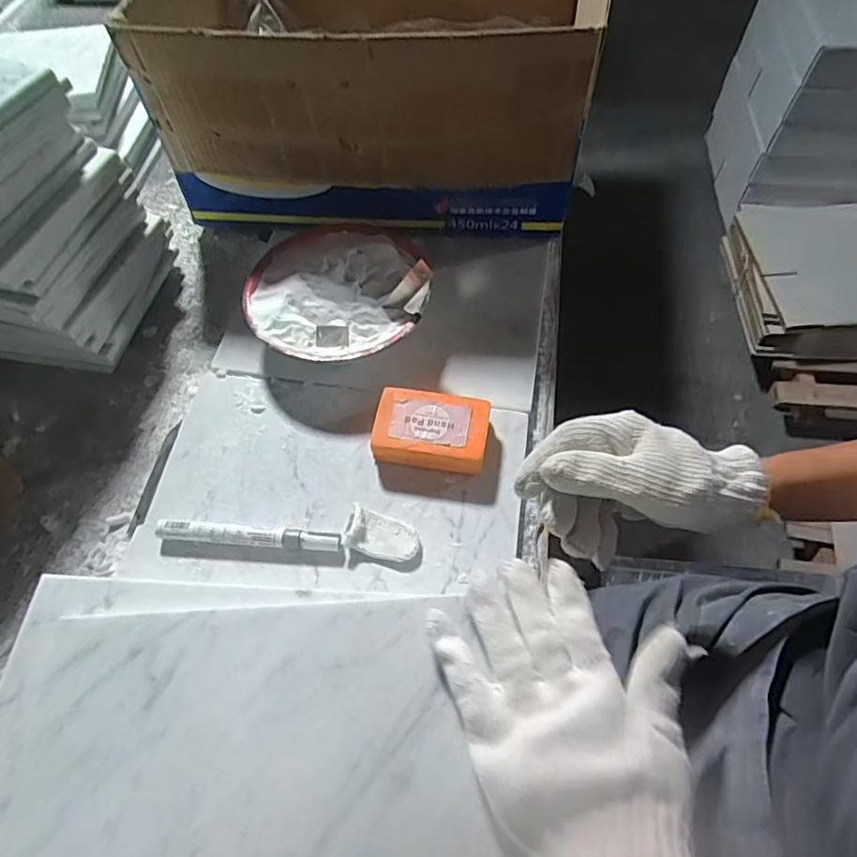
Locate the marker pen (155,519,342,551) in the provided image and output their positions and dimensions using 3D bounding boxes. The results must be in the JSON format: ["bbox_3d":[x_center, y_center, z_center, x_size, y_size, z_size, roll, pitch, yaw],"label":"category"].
[{"bbox_3d":[-0.140,0.083,0.451,0.145,0.020,0.018,2,60,5],"label":"marker pen"}]

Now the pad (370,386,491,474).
[{"bbox_3d":[0.003,0.003,0.484,0.092,0.032,0.065,11,61,11],"label":"pad"}]

